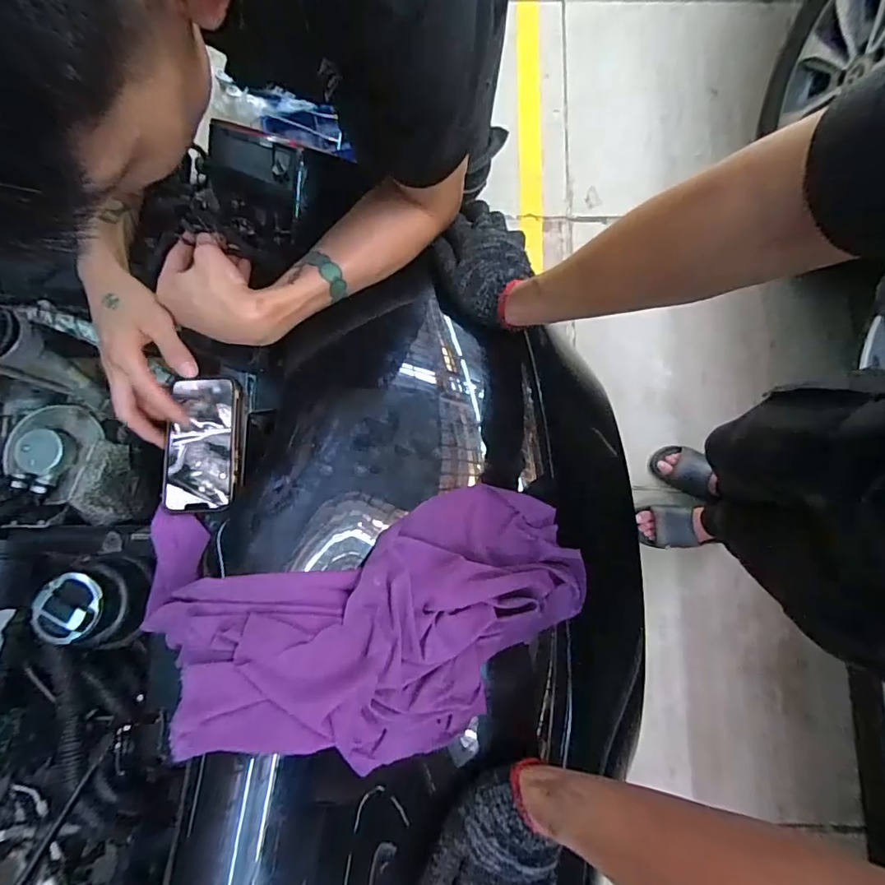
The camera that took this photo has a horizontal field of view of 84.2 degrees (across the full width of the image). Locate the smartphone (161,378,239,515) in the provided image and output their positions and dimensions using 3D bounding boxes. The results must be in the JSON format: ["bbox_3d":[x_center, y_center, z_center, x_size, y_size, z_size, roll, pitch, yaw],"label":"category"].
[{"bbox_3d":[-0.258,0.001,0.525,0.075,0.007,0.142,0,79,0],"label":"smartphone"}]

